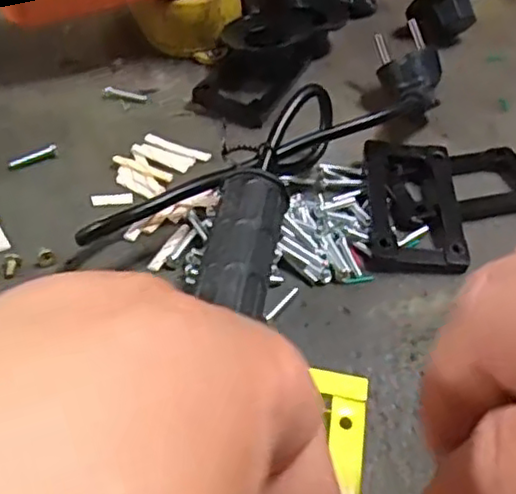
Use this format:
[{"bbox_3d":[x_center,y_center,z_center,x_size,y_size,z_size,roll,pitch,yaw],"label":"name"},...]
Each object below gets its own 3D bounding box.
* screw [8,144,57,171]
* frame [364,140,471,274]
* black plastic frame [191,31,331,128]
[{"bbox_3d":[-0.107,-0.043,0.316,0.024,0.005,0.004,-26,53,-27],"label":"screw"},{"bbox_3d":[0.071,-0.019,0.304,0.040,0.013,0.080,3,45,-2],"label":"frame"},{"bbox_3d":[0.004,-0.107,0.374,0.045,0.022,0.105,21,48,15],"label":"black plastic frame"}]

